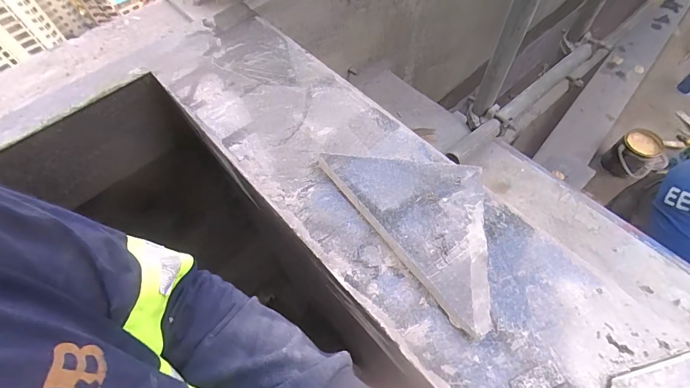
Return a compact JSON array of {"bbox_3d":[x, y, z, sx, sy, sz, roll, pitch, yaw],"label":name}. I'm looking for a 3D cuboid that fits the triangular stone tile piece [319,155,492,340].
[{"bbox_3d":[0.096,0.016,0.380,0.128,0.013,0.235,-32,64,-15],"label":"triangular stone tile piece"}]

